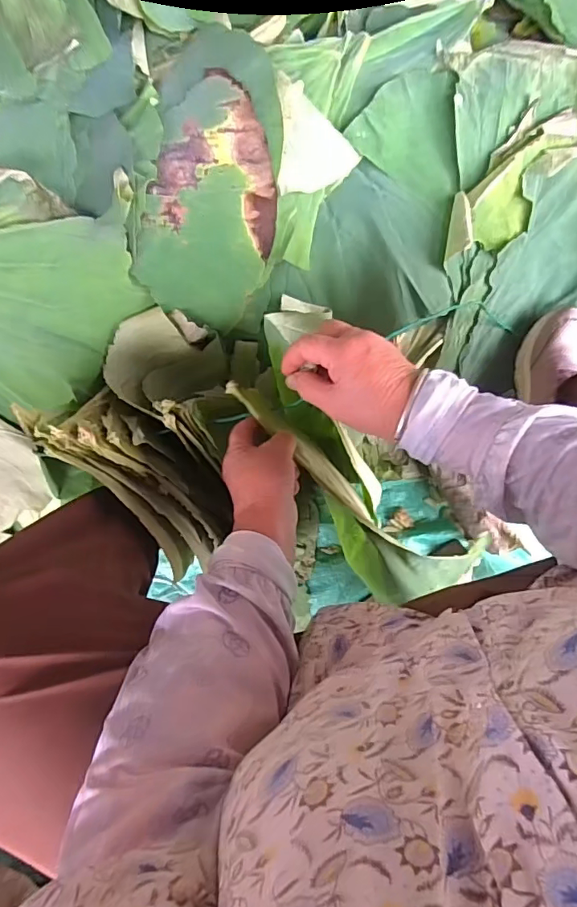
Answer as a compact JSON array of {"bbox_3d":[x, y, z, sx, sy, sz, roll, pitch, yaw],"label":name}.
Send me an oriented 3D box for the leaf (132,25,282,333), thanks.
[{"bbox_3d":[-0.085,-0.342,0.598,0.155,0.059,0.364,6,89,3],"label":"leaf"}]

